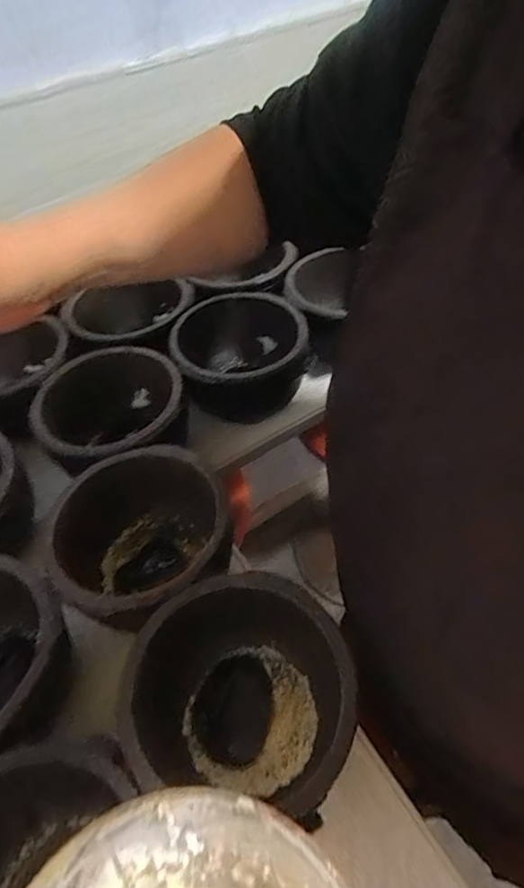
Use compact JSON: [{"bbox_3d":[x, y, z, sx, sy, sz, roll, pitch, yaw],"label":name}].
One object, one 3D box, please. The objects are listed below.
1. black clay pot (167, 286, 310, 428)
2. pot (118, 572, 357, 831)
[{"bbox_3d":[-0.025,-0.095,0.577,0.137,0.082,0.139,-2,49,2],"label":"black clay pot"},{"bbox_3d":[-0.012,0.168,0.357,0.142,0.087,0.130,-2,49,2],"label":"pot"}]

